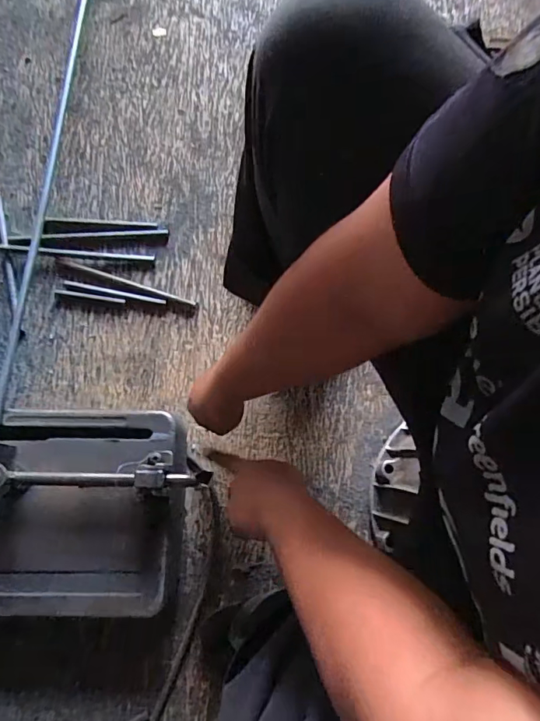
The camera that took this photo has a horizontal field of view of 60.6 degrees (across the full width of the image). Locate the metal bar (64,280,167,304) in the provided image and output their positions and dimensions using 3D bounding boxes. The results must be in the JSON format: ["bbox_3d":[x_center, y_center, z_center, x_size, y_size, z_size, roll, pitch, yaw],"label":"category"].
[{"bbox_3d":[-0.247,-0.108,0.735,0.162,0.005,0.011,10,73,1],"label":"metal bar"}]

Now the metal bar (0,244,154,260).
[{"bbox_3d":[-0.315,-0.177,0.753,0.244,0.012,0.010,3,73,-1],"label":"metal bar"}]

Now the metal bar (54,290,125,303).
[{"bbox_3d":[-0.288,-0.103,0.738,0.111,0.004,0.007,8,73,0],"label":"metal bar"}]

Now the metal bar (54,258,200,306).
[{"bbox_3d":[-0.231,-0.126,0.739,0.228,0.004,0.011,17,73,3],"label":"metal bar"}]

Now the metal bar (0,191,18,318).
[{"bbox_3d":[-0.428,-0.180,0.746,0.014,0.006,0.225,-15,74,-6],"label":"metal bar"}]

